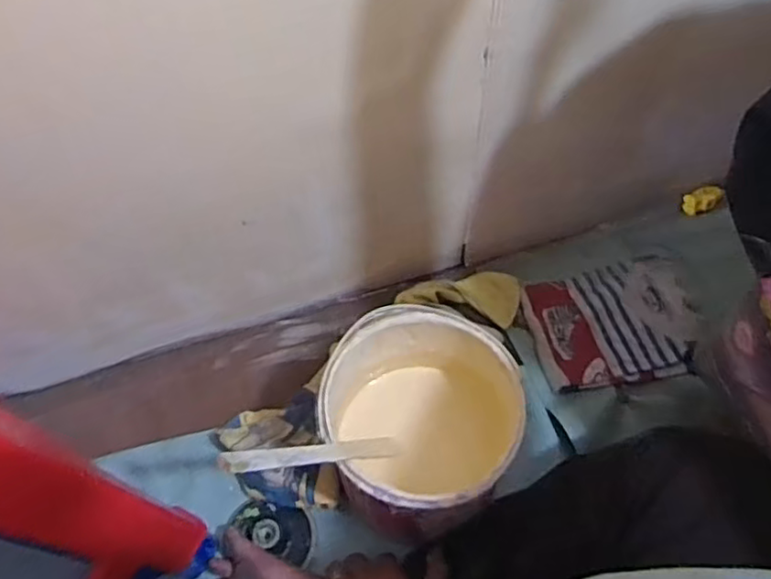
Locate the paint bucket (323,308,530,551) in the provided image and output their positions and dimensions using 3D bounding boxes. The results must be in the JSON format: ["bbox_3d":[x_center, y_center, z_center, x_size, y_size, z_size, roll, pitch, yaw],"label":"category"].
[{"bbox_3d":[0.033,0.141,0.652,0.173,0.174,0.180,-1,57,1],"label":"paint bucket"}]

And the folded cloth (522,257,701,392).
[{"bbox_3d":[0.281,0.038,0.821,0.193,0.029,0.166,-5,57,-2],"label":"folded cloth"}]

